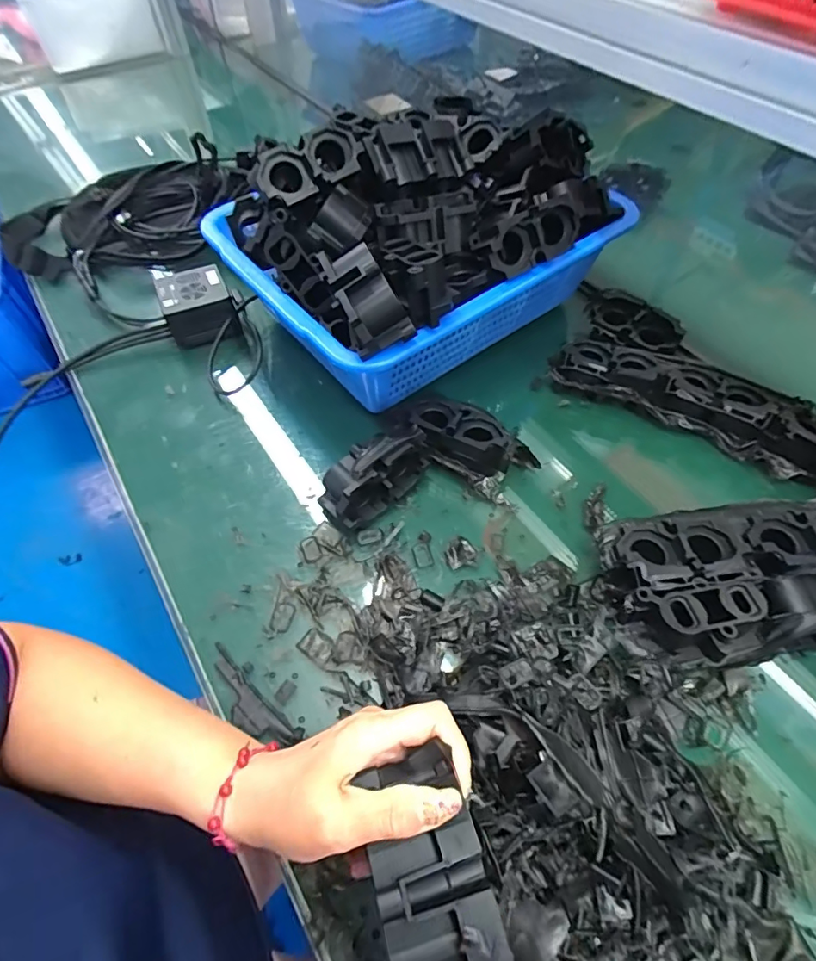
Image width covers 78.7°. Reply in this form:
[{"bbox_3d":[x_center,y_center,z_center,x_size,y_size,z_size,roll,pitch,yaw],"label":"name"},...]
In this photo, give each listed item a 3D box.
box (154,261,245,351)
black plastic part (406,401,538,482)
[{"bbox_3d":[-0.248,-0.207,0.589,0.080,0.046,0.080,-25,59,-16],"label":"box"},{"bbox_3d":[0.060,-0.036,0.478,0.127,0.051,0.059,26,59,16],"label":"black plastic part"}]

